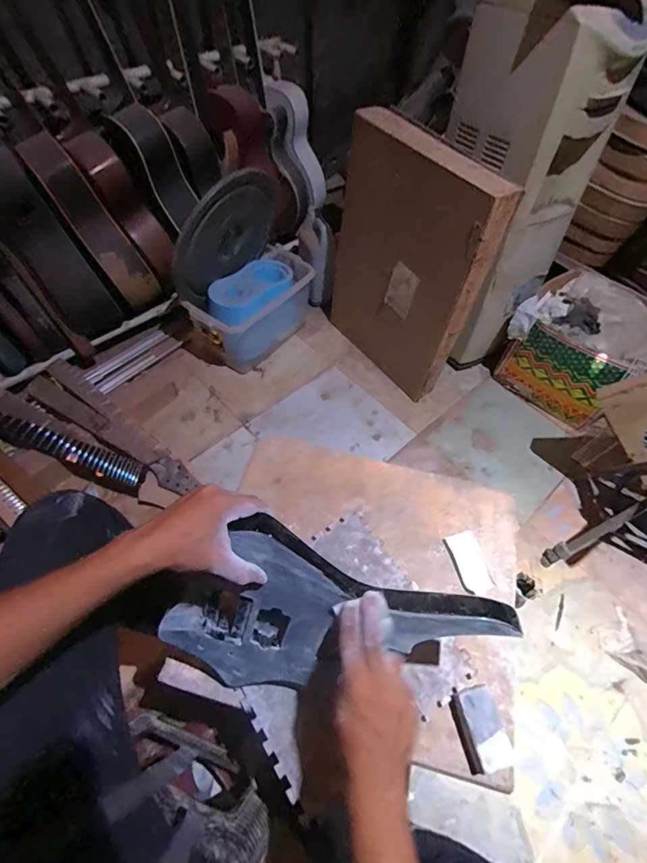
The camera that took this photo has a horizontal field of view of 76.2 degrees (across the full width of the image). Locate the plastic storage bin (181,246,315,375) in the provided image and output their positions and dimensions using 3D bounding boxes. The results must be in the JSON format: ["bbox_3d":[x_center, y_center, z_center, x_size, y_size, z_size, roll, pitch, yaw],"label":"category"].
[{"bbox_3d":[-0.215,-0.417,1.440,0.237,0.231,0.438,37,62,19],"label":"plastic storage bin"}]

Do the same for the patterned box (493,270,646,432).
[{"bbox_3d":[0.849,-0.270,1.368,0.400,0.313,0.340,37,63,19],"label":"patterned box"}]

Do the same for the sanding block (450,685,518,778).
[{"bbox_3d":[0.215,0.405,0.563,0.056,0.034,0.090,-11,58,-11],"label":"sanding block"}]

